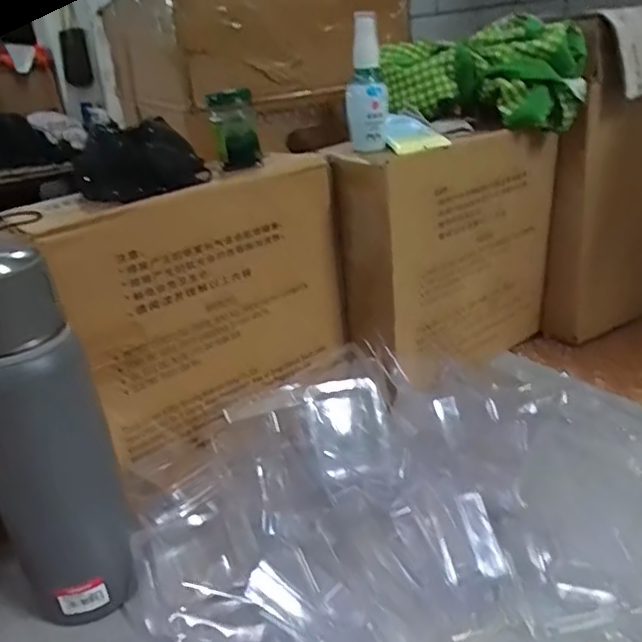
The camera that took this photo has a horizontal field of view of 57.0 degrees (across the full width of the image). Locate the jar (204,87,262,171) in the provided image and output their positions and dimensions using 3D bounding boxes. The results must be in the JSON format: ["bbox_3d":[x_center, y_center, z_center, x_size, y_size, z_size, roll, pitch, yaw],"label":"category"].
[{"bbox_3d":[-0.080,-0.176,0.543,0.044,0.064,0.036,-7,25,-5],"label":"jar"}]

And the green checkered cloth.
[{"bbox_3d":[0.171,-0.266,0.645,0.215,0.094,0.098,6,27,24],"label":"green checkered cloth"}]

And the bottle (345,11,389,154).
[{"bbox_3d":[0.042,-0.219,0.551,0.038,0.119,0.032,-3,25,5],"label":"bottle"}]

